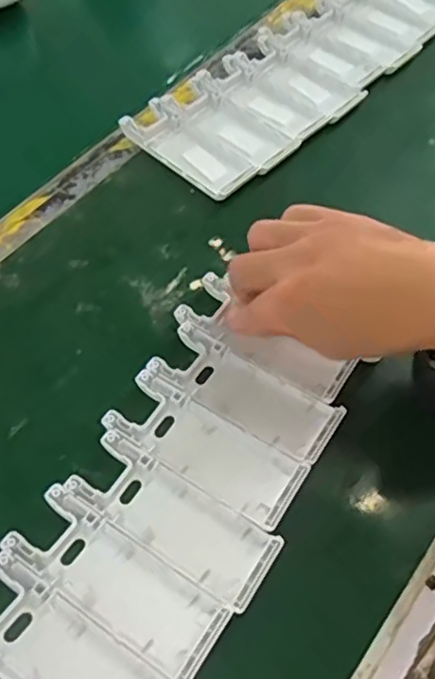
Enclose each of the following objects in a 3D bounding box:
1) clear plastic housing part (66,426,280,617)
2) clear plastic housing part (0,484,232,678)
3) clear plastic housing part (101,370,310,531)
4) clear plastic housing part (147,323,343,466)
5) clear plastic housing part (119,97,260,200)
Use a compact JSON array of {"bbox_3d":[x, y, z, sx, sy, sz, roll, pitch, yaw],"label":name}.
[{"bbox_3d":[-0.021,0.087,0.305,0.102,0.010,0.039,29,62,18],"label":"clear plastic housing part"},{"bbox_3d":[-0.045,0.110,0.286,0.102,0.012,0.039,28,62,17],"label":"clear plastic housing part"},{"bbox_3d":[-0.006,0.056,0.324,0.102,0.010,0.039,28,62,17],"label":"clear plastic housing part"},{"bbox_3d":[0.015,0.029,0.341,0.102,0.010,0.038,29,62,18],"label":"clear plastic housing part"},{"bbox_3d":[-0.021,-0.134,0.439,0.100,0.012,0.040,37,65,22],"label":"clear plastic housing part"}]

